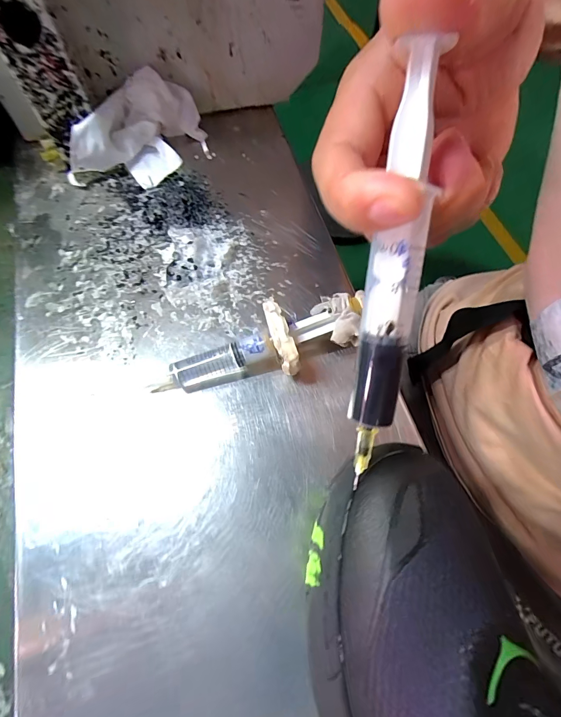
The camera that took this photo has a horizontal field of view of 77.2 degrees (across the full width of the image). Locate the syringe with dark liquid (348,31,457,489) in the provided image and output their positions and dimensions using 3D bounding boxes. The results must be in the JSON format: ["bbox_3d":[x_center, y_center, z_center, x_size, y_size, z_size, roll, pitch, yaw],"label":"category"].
[{"bbox_3d":[0.035,-0.022,0.111,0.014,0.011,0.130,5,105,1],"label":"syringe with dark liquid"}]

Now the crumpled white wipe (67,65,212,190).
[{"bbox_3d":[-0.120,-0.185,0.287,0.113,0.038,0.076,-14,69,-7],"label":"crumpled white wipe"}]

